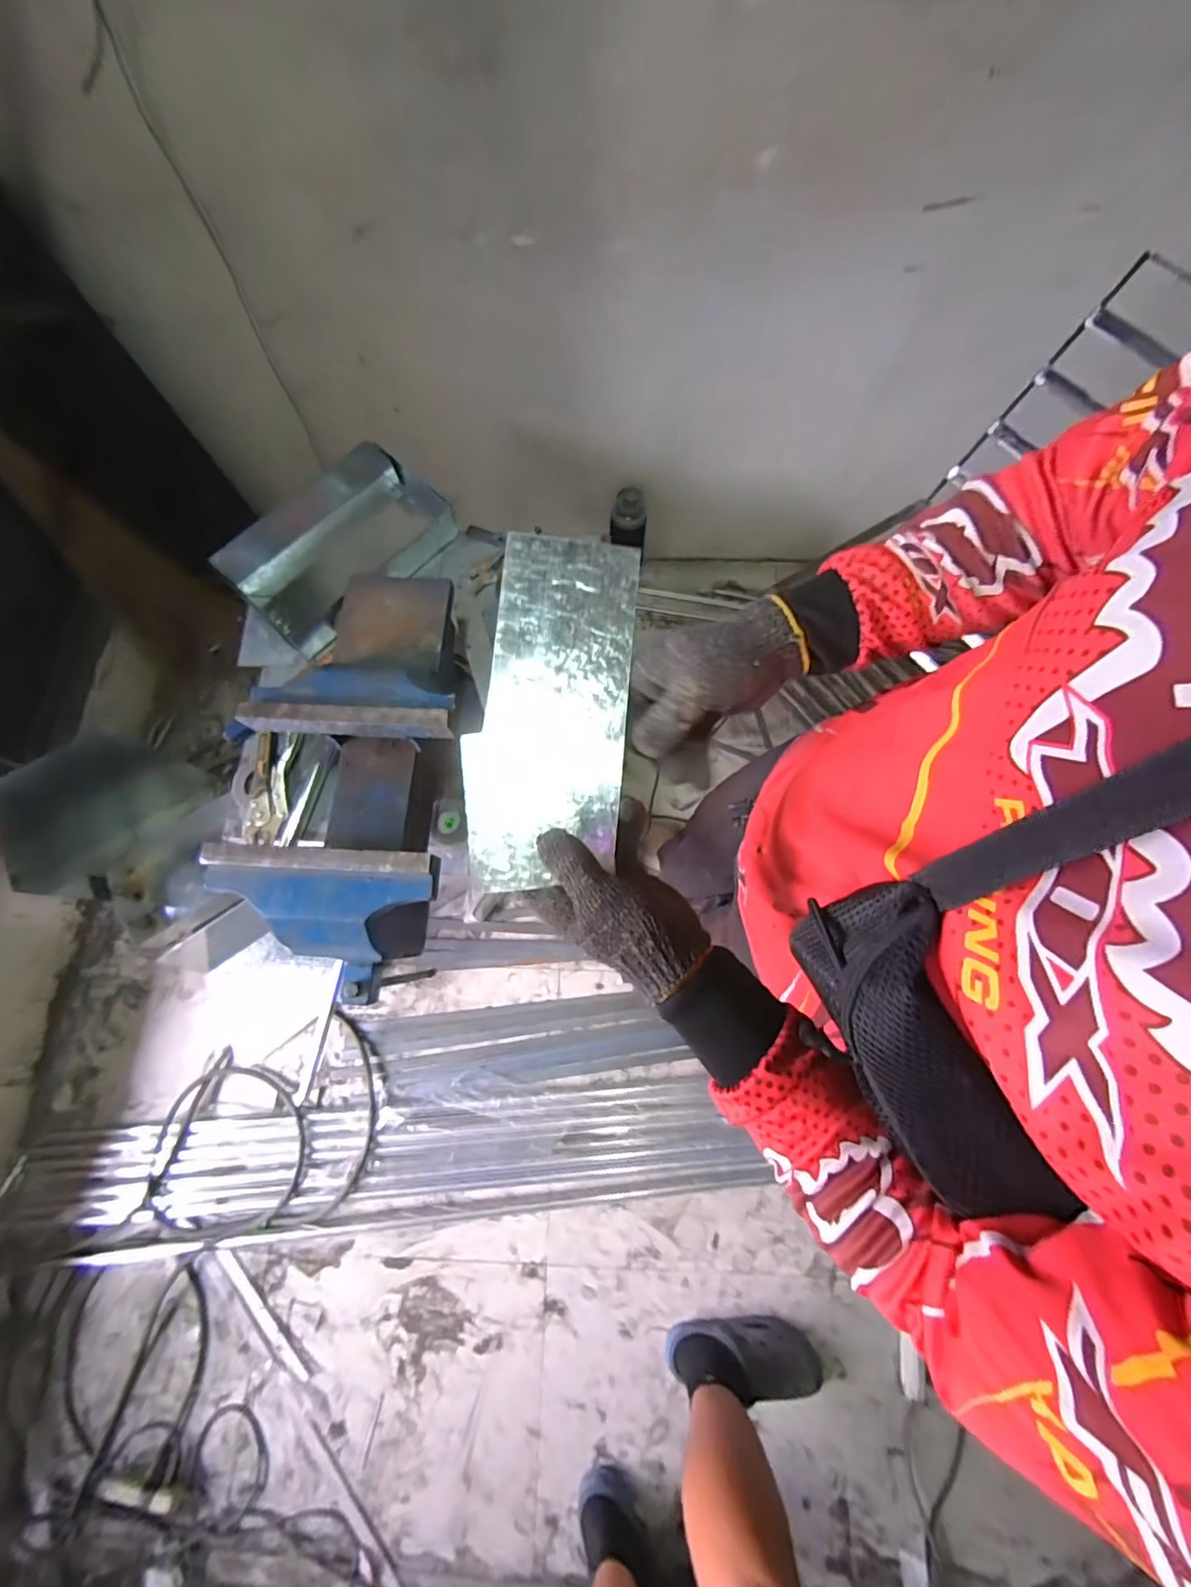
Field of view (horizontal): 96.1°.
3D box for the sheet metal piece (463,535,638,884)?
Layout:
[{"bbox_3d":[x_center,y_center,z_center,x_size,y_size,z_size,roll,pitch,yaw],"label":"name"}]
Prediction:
[{"bbox_3d":[-0.031,-0.061,0.387,0.107,0.005,0.254,6,84,-4],"label":"sheet metal piece"}]

